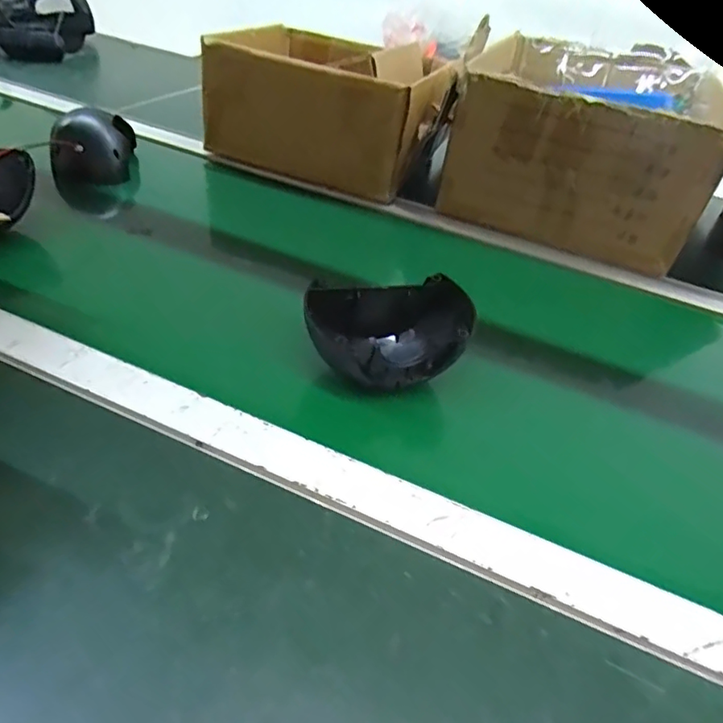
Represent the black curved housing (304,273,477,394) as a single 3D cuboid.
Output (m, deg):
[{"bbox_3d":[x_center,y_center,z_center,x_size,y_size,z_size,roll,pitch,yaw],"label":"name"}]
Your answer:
[{"bbox_3d":[0.028,-0.018,0.476,0.141,0.069,0.080,-6,41,-16],"label":"black curved housing"}]

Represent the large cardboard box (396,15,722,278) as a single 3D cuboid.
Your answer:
[{"bbox_3d":[0.304,-0.333,0.836,0.341,0.176,0.430,20,40,15],"label":"large cardboard box"}]

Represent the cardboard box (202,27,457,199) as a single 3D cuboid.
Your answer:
[{"bbox_3d":[-0.034,-0.376,0.827,0.303,0.170,0.249,18,40,13],"label":"cardboard box"}]

